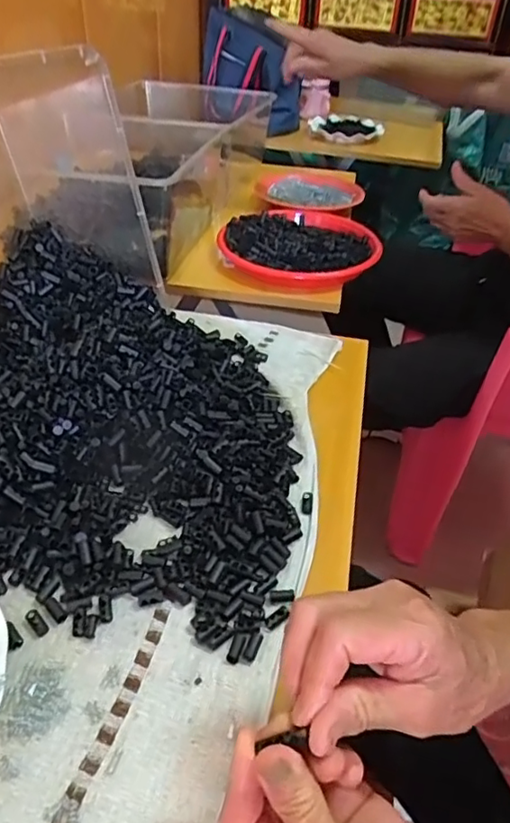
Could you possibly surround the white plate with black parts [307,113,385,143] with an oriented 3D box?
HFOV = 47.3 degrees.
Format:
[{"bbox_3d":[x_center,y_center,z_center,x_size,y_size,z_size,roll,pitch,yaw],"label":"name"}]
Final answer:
[{"bbox_3d":[0.245,-0.756,1.548,0.186,0.031,0.237,16,41,14],"label":"white plate with black parts"}]

